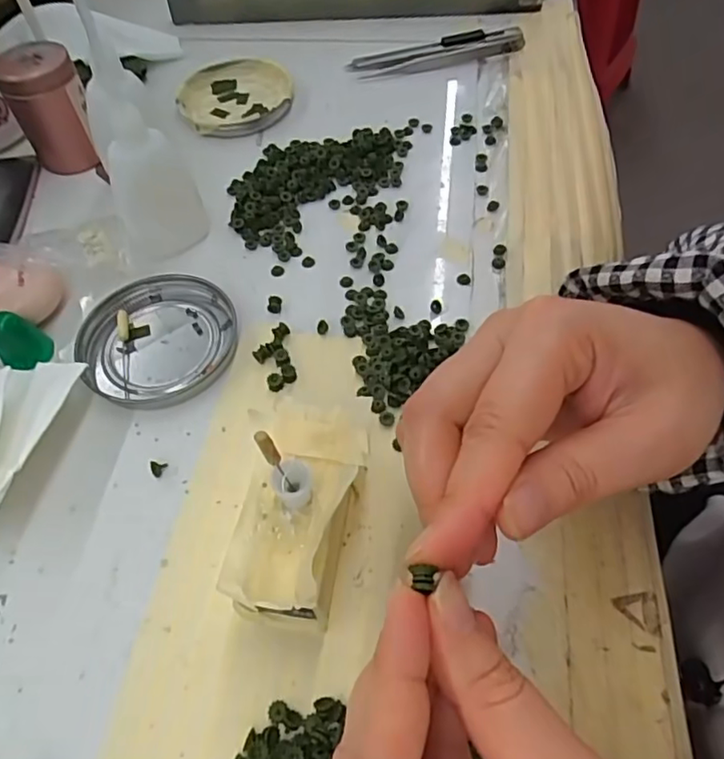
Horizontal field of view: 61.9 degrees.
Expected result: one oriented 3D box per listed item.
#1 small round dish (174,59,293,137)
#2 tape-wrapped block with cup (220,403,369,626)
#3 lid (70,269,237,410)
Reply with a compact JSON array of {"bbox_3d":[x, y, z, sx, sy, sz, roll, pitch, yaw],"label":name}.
[{"bbox_3d":[-0.089,-0.200,0.427,0.076,0.013,0.079,-1,56,1],"label":"small round dish"},{"bbox_3d":[-0.023,0.051,0.234,0.046,0.044,0.083,5,57,5],"label":"tape-wrapped block with cup"},{"bbox_3d":[-0.103,-0.021,0.308,0.076,0.011,0.073,-1,56,1],"label":"lid"}]

